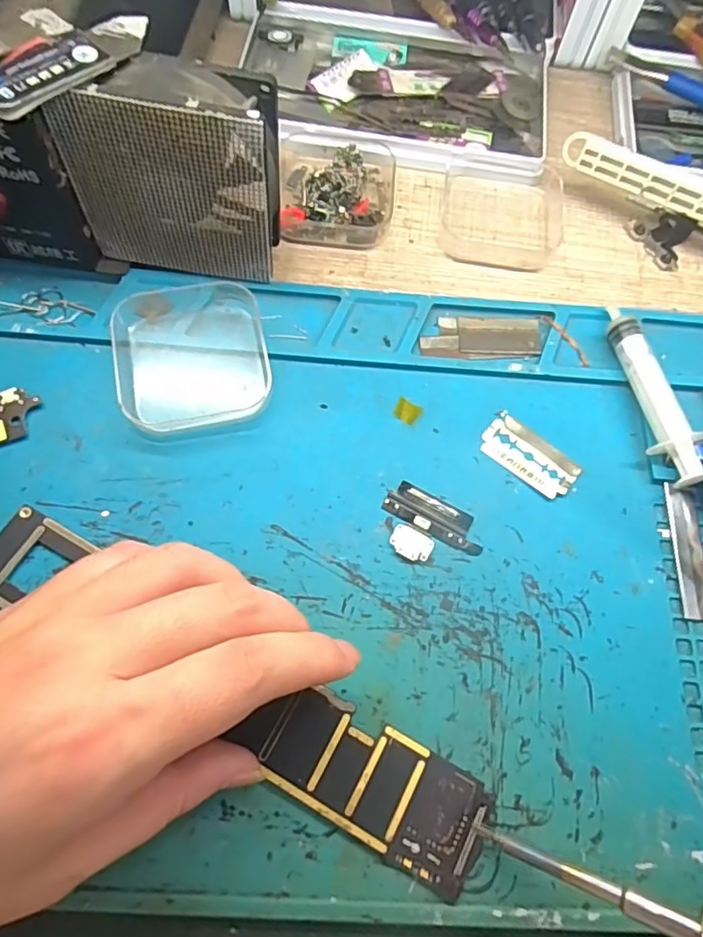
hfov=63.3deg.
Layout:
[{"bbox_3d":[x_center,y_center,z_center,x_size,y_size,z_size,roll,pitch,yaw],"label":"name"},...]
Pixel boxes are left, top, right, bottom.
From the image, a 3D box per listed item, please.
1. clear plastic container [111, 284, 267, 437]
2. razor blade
[{"bbox_3d":[-0.070,-0.052,0.246,0.062,0.018,0.072,-11,70,-7],"label":"clear plastic container"},{"bbox_3d":[0.077,-0.006,0.246,0.042,0.004,0.022,39,72,12],"label":"razor blade"}]

